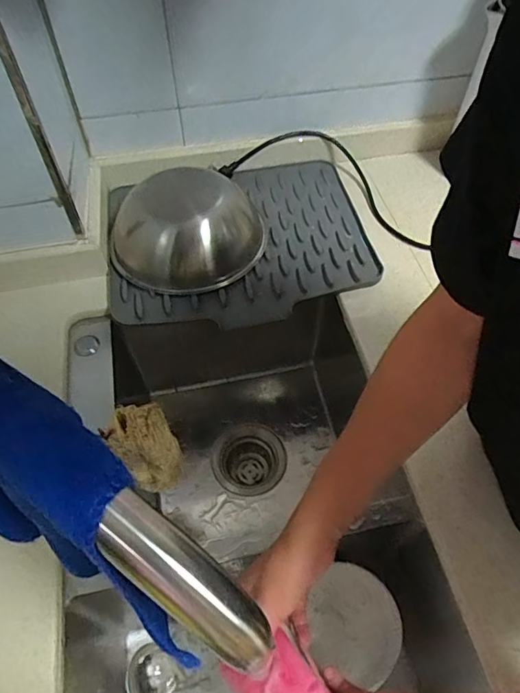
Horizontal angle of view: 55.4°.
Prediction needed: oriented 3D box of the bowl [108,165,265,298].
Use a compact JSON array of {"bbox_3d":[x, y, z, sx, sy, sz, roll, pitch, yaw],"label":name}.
[{"bbox_3d":[-0.096,-0.156,0.657,0.200,0.091,0.167,-2,54,-1],"label":"bowl"}]

